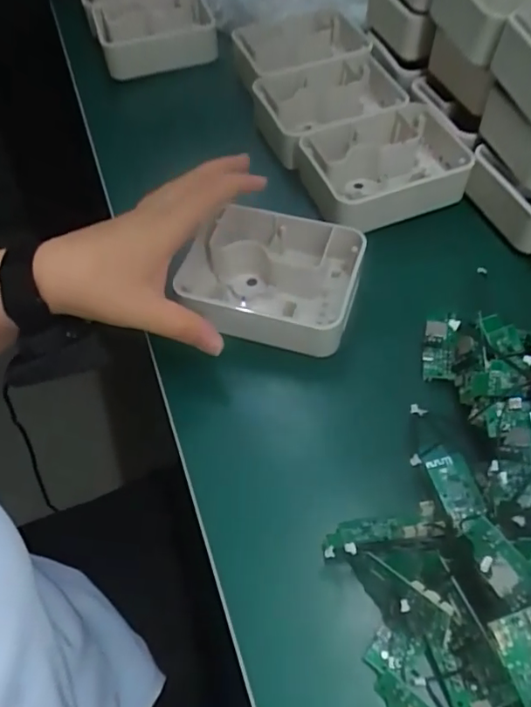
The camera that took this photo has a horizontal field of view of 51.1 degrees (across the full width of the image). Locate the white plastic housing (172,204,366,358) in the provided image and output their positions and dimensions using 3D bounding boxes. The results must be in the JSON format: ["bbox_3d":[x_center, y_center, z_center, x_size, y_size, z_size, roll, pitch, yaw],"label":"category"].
[{"bbox_3d":[0.003,-0.057,0.425,0.131,0.047,0.097,10,57,9],"label":"white plastic housing"}]

